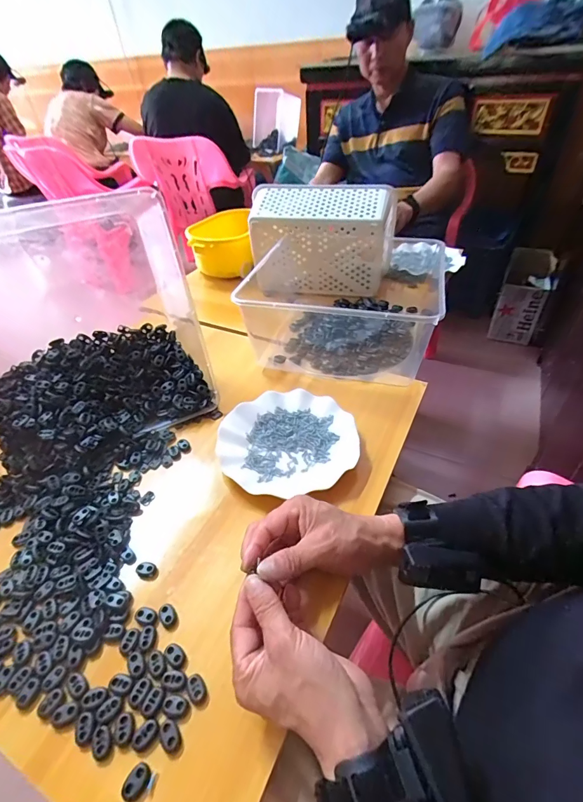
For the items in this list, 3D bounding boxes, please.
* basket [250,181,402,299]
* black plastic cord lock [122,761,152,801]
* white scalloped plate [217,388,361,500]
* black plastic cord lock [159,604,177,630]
[{"bbox_3d":[0.063,-0.335,0.825,0.282,0.191,0.126,8,43,14],"label":"basket"},{"bbox_3d":[-0.115,0.283,0.288,0.016,0.004,0.021,24,48,28],"label":"black plastic cord lock"},{"bbox_3d":[-0.005,0.050,0.520,0.178,0.019,0.172,-6,41,-2],"label":"white scalloped plate"},{"bbox_3d":[-0.119,0.207,0.374,0.014,0.005,0.022,-25,45,-22],"label":"black plastic cord lock"}]

